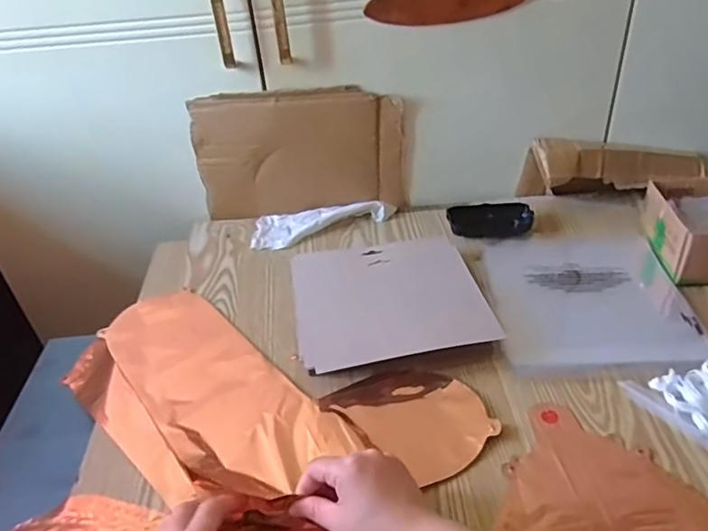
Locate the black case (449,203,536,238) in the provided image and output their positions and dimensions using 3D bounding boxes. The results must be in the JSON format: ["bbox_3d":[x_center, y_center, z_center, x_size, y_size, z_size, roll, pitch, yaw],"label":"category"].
[{"bbox_3d":[0.181,-0.062,0.772,0.106,0.024,0.060,-7,37,-2],"label":"black case"}]

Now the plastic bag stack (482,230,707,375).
[{"bbox_3d":[0.262,0.025,0.655,0.206,0.016,0.227,-3,37,4],"label":"plastic bag stack"}]

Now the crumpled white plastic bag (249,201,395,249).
[{"bbox_3d":[-0.040,-0.057,0.785,0.194,0.026,0.075,-6,37,-1],"label":"crumpled white plastic bag"}]

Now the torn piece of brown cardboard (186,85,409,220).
[{"bbox_3d":[-0.068,-0.144,0.774,0.272,0.181,0.016,-5,37,0],"label":"torn piece of brown cardboard"}]

